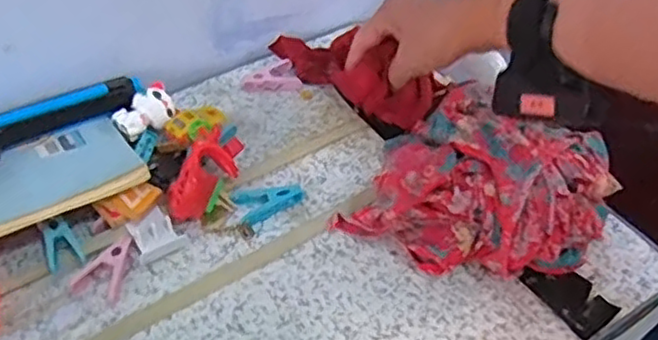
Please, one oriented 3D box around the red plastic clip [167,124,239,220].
[{"bbox_3d":[-0.097,0.003,0.515,0.034,0.030,0.073,20,72,16],"label":"red plastic clip"}]

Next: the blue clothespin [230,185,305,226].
[{"bbox_3d":[-0.049,0.021,0.531,0.052,0.010,0.034,-26,55,-20],"label":"blue clothespin"}]

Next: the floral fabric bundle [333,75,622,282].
[{"bbox_3d":[0.118,0.006,0.498,0.175,0.083,0.148,24,54,19],"label":"floral fabric bundle"}]

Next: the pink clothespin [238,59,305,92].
[{"bbox_3d":[-0.055,-0.085,0.625,0.052,0.010,0.032,-22,53,-17],"label":"pink clothespin"}]

